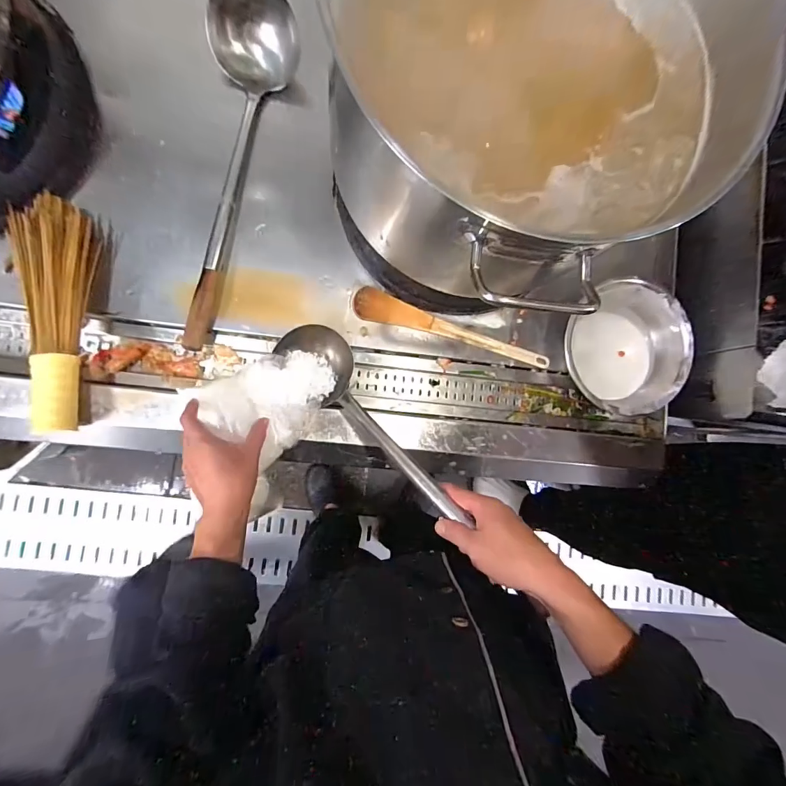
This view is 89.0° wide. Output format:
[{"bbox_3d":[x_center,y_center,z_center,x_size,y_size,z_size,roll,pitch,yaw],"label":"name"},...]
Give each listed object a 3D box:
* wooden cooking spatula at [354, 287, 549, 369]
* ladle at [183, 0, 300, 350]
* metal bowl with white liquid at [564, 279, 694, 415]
[{"bbox_3d":[0.098,-0.104,0.653,0.327,0.017,0.047,16,84,-7],"label":"wooden cooking spatula"},{"bbox_3d":[-0.224,-0.315,0.575,0.116,0.088,0.501,6,86,-8],"label":"ladle"},{"bbox_3d":[0.370,-0.067,0.649,0.194,0.065,0.193,1,86,-8],"label":"metal bowl with white liquid"}]

